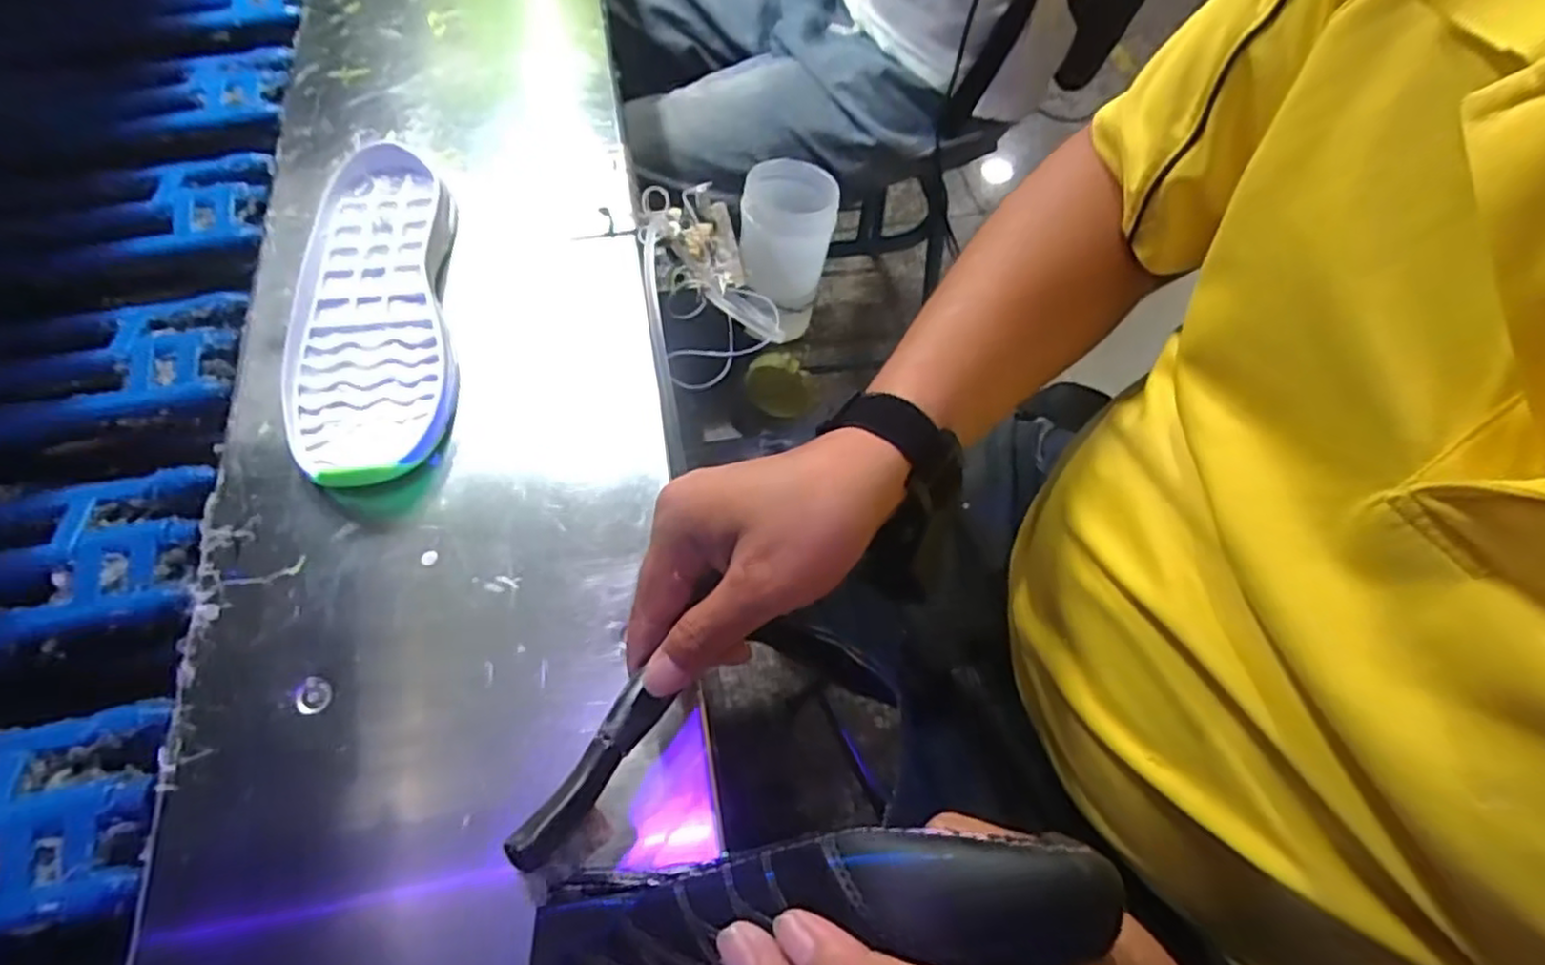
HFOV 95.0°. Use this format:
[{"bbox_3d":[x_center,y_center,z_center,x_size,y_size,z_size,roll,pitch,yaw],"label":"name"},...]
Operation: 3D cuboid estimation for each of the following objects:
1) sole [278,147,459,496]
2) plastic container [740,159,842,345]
[{"bbox_3d":[-0.236,-0.103,0.418,0.089,0.024,0.239,-10,63,-6],"label":"sole"},{"bbox_3d":[0.010,-0.187,0.562,0.067,0.115,0.078,-2,61,-4],"label":"plastic container"}]

